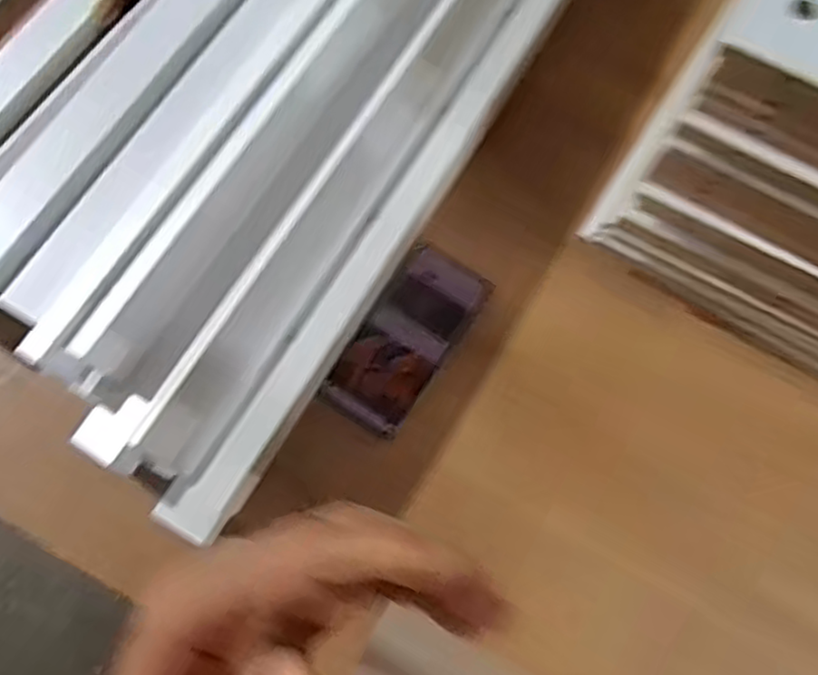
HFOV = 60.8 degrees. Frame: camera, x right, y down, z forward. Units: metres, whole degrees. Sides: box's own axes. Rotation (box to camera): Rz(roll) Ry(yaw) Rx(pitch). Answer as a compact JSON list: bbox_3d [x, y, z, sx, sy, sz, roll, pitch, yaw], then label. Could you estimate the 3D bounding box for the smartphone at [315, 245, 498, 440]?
[{"bbox_3d":[-0.001,-0.001,0.596,0.076,0.013,0.165,32,75,9],"label":"smartphone"}]

